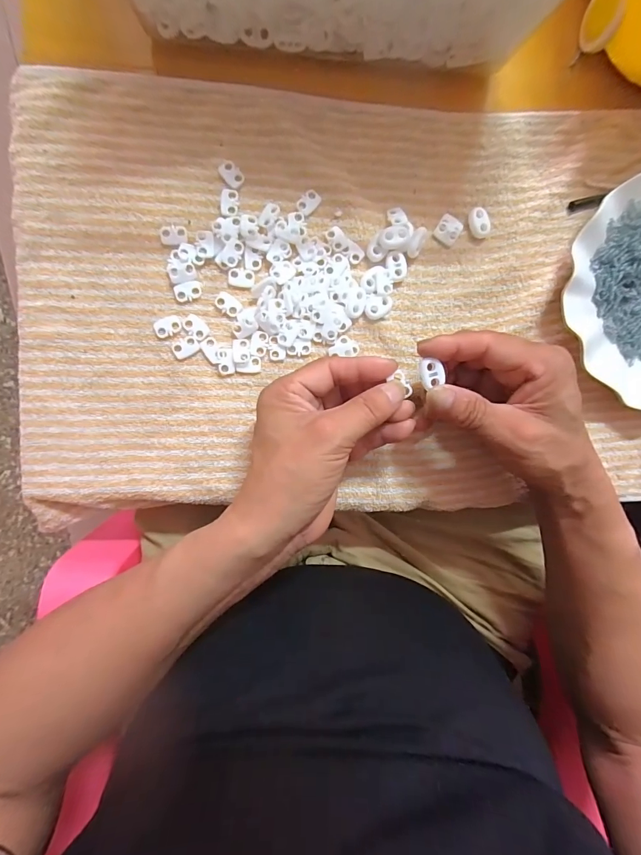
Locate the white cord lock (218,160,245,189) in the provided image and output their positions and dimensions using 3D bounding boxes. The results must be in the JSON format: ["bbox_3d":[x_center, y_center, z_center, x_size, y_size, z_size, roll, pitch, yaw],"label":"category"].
[{"bbox_3d":[-0.063,-0.179,0.270,0.019,0.004,0.013,41,89,-8],"label":"white cord lock"}]

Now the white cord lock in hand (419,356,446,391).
[{"bbox_3d":[0.071,-0.035,0.243,0.016,0.004,0.018,-17,96,-5],"label":"white cord lock in hand"}]

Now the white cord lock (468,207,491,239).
[{"bbox_3d":[0.122,-0.157,0.294,0.014,0.007,0.022,-18,96,-5],"label":"white cord lock"}]

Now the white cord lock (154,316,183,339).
[{"bbox_3d":[-0.109,-0.072,0.272,0.019,0.004,0.013,-20,96,-5],"label":"white cord lock"}]

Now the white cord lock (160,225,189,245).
[{"bbox_3d":[-0.103,-0.135,0.269,0.018,0.004,0.013,-3,94,-6],"label":"white cord lock"}]

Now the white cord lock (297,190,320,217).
[{"bbox_3d":[-0.008,-0.164,0.279,0.012,0.004,0.018,39,89,-8],"label":"white cord lock"}]

